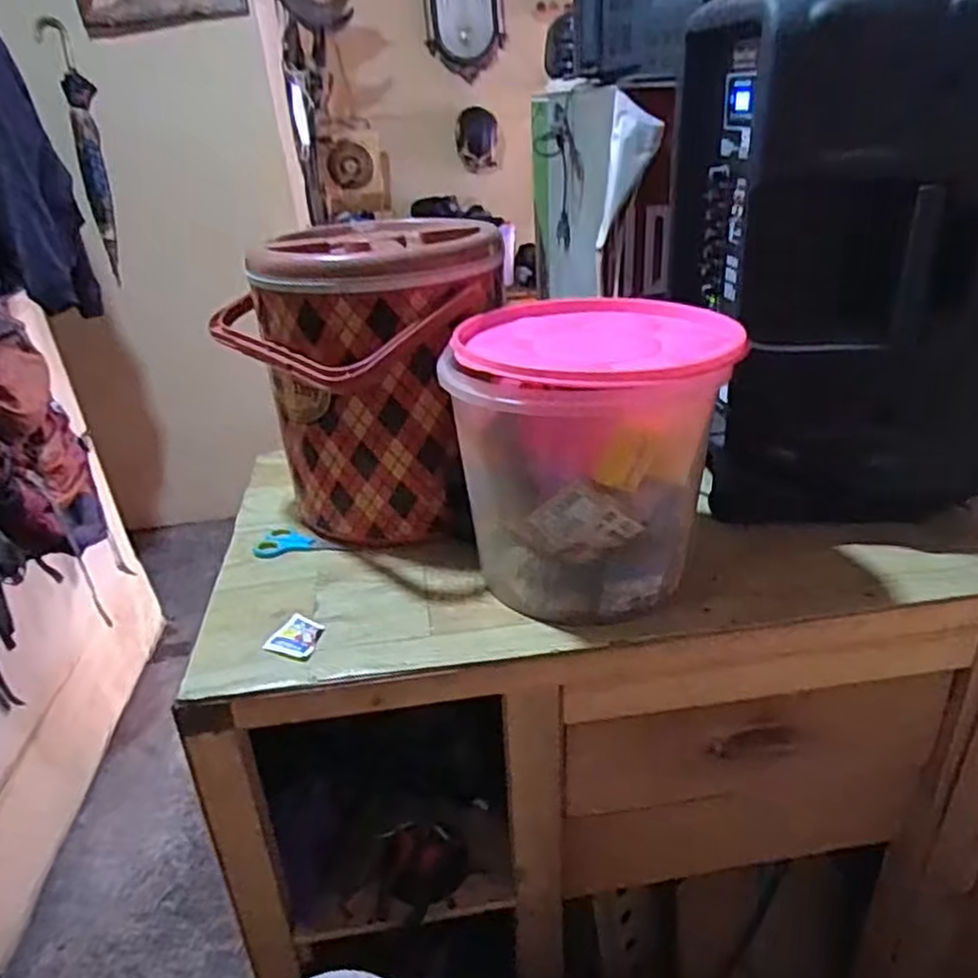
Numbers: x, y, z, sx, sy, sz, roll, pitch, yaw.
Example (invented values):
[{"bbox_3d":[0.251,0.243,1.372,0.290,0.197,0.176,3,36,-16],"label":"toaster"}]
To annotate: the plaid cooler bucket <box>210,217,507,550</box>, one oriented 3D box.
[{"bbox_3d":[-0.136,-0.123,0.847,0.280,0.299,0.228,6,30,21],"label":"plaid cooler bucket"}]

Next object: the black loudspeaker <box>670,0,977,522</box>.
[{"bbox_3d":[0.373,-0.255,0.761,0.288,0.506,0.261,-5,28,1],"label":"black loudspeaker"}]

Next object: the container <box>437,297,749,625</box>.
[{"bbox_3d":[0.106,-0.044,0.726,0.232,0.236,0.250,3,29,17],"label":"container"}]

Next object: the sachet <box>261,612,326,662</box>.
[{"bbox_3d":[-0.179,0.138,0.693,0.046,0.009,0.047,5,30,20],"label":"sachet"}]

